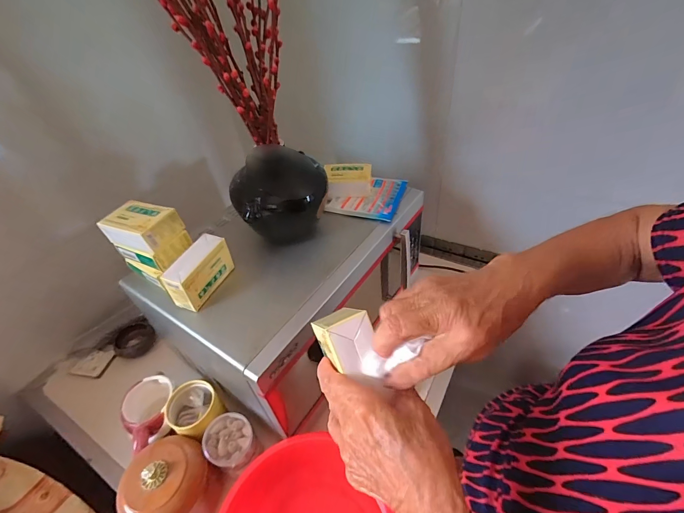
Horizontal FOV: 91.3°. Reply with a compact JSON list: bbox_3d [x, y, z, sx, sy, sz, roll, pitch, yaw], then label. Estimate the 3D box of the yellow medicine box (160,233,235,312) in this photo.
[{"bbox_3d":[-0.218,0.024,0.518,0.033,0.071,0.104,13,46,21],"label":"yellow medicine box"}]

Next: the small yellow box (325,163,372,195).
[{"bbox_3d":[0.013,-0.161,0.708,0.102,0.046,0.072,-4,43,3],"label":"small yellow box"}]

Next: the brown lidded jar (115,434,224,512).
[{"bbox_3d":[-0.265,0.360,0.526,0.111,0.123,0.125,15,47,23],"label":"brown lidded jar"}]

